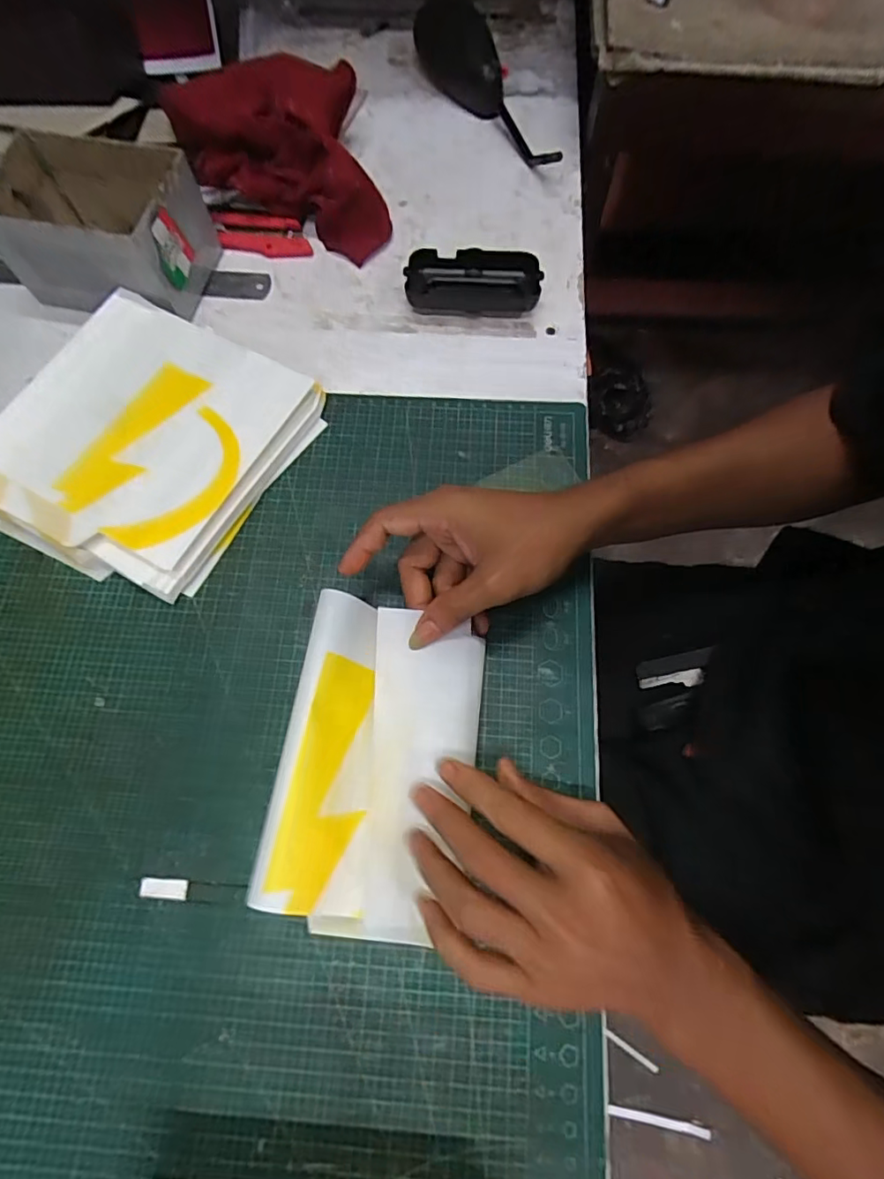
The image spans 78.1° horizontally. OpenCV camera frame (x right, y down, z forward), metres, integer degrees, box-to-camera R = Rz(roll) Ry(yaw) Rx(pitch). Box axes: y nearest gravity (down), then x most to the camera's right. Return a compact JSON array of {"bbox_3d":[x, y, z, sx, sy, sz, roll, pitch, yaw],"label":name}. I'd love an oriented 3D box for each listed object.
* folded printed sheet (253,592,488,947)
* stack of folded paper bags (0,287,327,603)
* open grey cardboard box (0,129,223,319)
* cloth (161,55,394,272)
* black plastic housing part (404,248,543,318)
[{"bbox_3d":[-0.039,0.095,0.314,0.109,0.030,0.179,10,70,4],"label":"folded printed sheet"},{"bbox_3d":[-0.223,-0.111,0.410,0.194,0.033,0.203,29,73,10],"label":"stack of folded paper bags"},{"bbox_3d":[-0.287,-0.300,0.455,0.161,0.082,0.111,10,70,4],"label":"open grey cardboard box"},{"bbox_3d":[-0.151,-0.391,0.491,0.176,0.070,0.192,-14,70,-5],"label":"cloth"},{"bbox_3d":[0.026,-0.259,0.462,0.108,0.030,0.050,4,70,2],"label":"black plastic housing part"}]

